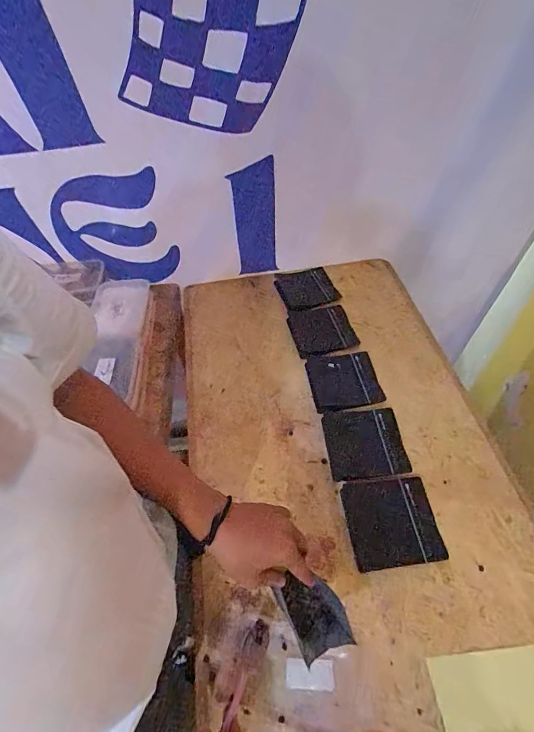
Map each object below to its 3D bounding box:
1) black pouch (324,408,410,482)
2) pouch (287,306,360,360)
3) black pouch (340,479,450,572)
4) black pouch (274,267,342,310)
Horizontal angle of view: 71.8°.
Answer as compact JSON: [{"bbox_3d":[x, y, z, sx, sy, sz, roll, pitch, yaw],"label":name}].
[{"bbox_3d":[0.188,0.148,0.710,0.141,0.011,0.137,-3,53,0],"label":"black pouch"},{"bbox_3d":[0.135,-0.087,0.896,0.147,0.018,0.148,-9,53,-4],"label":"pouch"},{"bbox_3d":[0.209,0.262,0.626,0.140,0.020,0.138,-7,53,-3],"label":"black pouch"},{"bbox_3d":[0.106,-0.206,0.977,0.142,0.019,0.148,-16,54,-10],"label":"black pouch"}]

